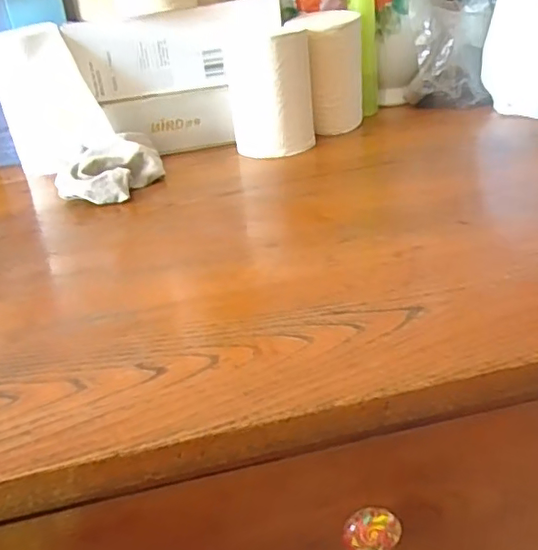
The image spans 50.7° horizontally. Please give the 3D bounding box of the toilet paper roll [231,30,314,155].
[{"bbox_3d":[0.003,-0.199,0.630,0.089,0.122,0.076,-6,29,2],"label":"toilet paper roll"}]

